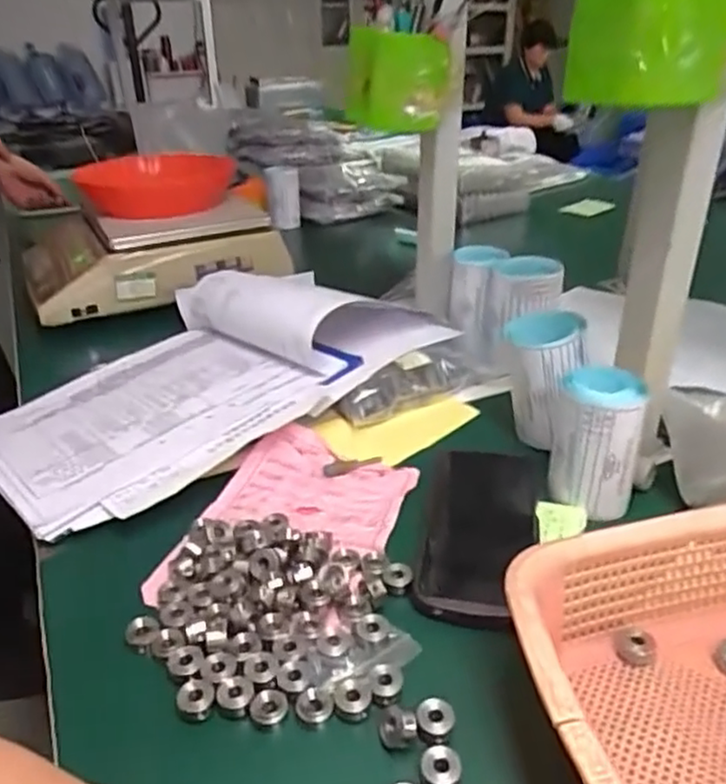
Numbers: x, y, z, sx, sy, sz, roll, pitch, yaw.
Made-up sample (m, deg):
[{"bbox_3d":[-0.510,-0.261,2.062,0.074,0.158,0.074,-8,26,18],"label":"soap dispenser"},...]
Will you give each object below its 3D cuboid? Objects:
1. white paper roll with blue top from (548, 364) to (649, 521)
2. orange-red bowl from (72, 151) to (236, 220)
[{"bbox_3d":[0.172,0.035,0.493,0.061,0.098,0.055,11,32,19],"label":"white paper roll with blue top"},{"bbox_3d":[-0.284,-0.291,0.933,0.199,0.053,0.213,-1,30,0],"label":"orange-red bowl"}]

